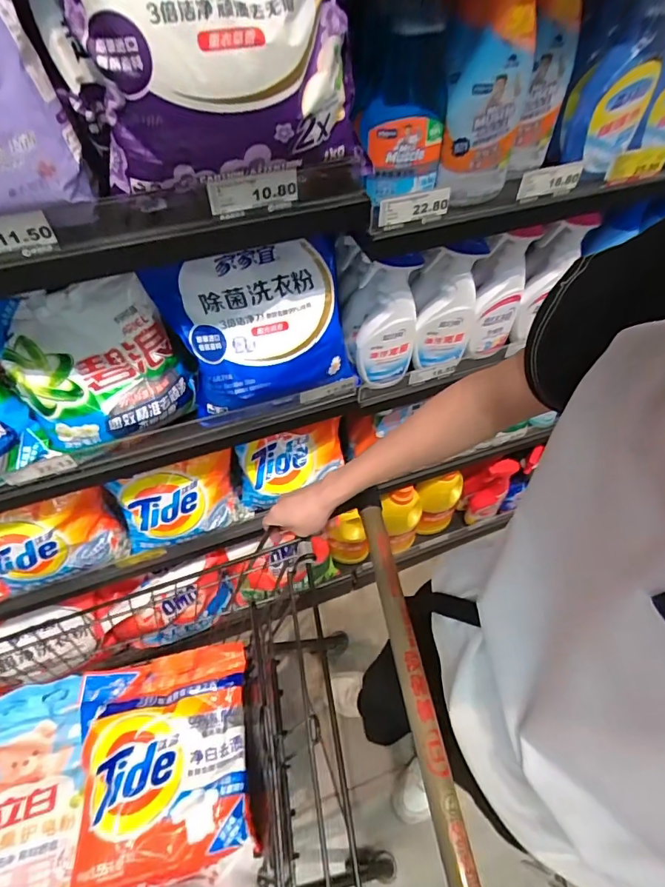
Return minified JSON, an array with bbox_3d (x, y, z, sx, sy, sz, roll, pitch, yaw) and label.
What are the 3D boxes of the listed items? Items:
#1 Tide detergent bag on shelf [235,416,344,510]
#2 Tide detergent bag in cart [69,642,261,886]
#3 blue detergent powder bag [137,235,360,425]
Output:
[{"bbox_3d":[-0.084,0.050,0.946,0.217,0.144,0.083,-13,55,-9],"label":"Tide detergent bag on shelf"},{"bbox_3d":[-0.254,0.477,0.711,0.251,0.058,0.308,-9,55,-7],"label":"Tide detergent bag in cart"},{"bbox_3d":[-0.090,-0.150,0.652,0.260,0.191,0.100,-15,56,-11],"label":"blue detergent powder bag"}]

